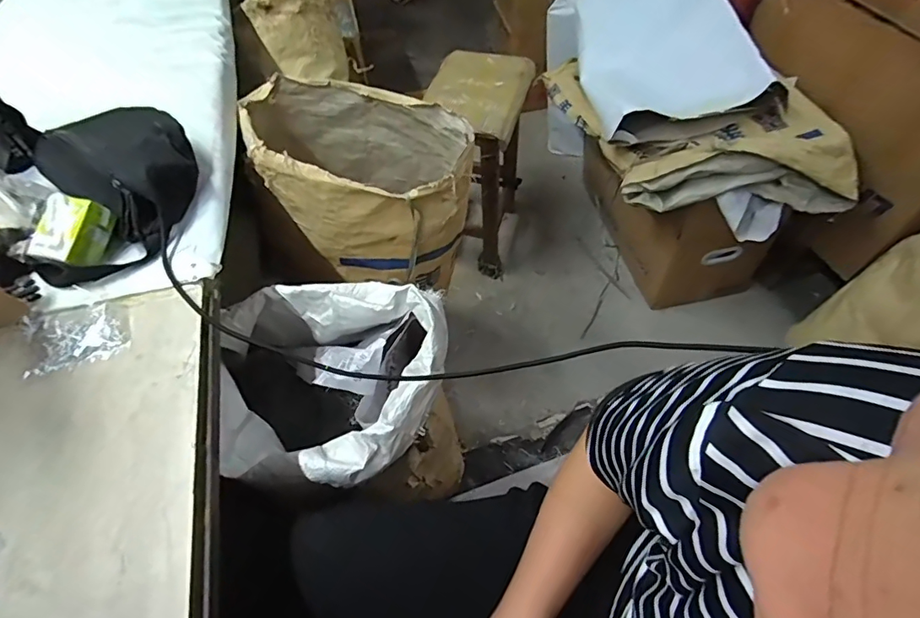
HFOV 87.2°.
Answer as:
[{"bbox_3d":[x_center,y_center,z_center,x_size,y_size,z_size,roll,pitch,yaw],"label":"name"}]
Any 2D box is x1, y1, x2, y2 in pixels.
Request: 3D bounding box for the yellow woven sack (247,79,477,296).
[{"bbox_3d":[-0.181,-0.232,0.892,0.401,0.242,0.301,6,52,5],"label":"yellow woven sack"}]

